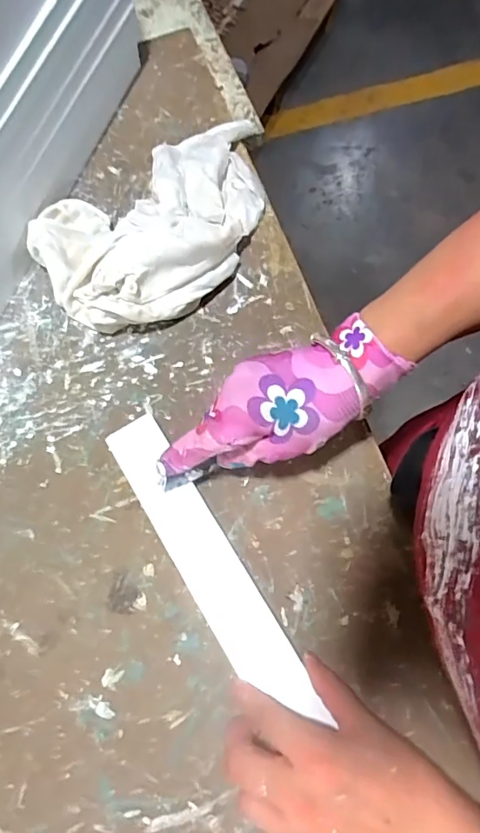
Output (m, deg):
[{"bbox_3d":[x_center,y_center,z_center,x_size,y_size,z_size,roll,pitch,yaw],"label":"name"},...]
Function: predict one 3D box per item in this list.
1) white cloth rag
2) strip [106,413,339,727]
[{"bbox_3d":[-0.058,-0.183,0.451,0.248,0.055,0.153,-41,75,-13],"label":"white cloth rag"},{"bbox_3d":[0.027,0.181,0.337,0.040,0.010,0.431,-31,73,-10],"label":"strip"}]

